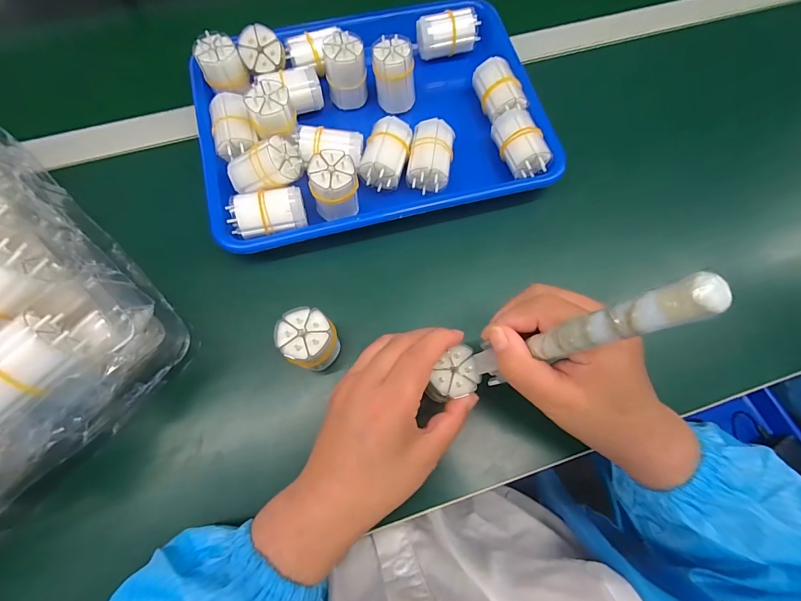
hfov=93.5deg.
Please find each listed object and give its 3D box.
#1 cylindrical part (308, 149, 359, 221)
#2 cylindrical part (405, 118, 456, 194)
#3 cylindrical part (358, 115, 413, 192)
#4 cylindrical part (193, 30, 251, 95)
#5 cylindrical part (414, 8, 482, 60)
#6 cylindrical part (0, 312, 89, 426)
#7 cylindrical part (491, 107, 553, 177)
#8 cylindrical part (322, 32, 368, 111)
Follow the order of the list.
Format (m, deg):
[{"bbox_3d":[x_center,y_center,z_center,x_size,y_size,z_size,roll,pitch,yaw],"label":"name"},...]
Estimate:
[{"bbox_3d":[-0.058,-0.097,0.331,0.039,0.058,0.034,-16,73,-7],"label":"cylindrical part"},{"bbox_3d":[0.028,-0.135,0.361,0.039,0.040,0.060,9,71,1],"label":"cylindrical part"},{"bbox_3d":[-0.014,-0.137,0.356,0.041,0.037,0.061,10,72,2],"label":"cylindrical part"},{"bbox_3d":[-0.169,-0.223,0.361,0.040,0.042,0.040,-19,73,-8],"label":"cylindrical part"},{"bbox_3d":[0.051,-0.287,0.404,0.064,0.034,0.032,-9,72,-4],"label":"cylindrical part"},{"bbox_3d":[-0.214,0.038,0.208,0.032,0.028,0.062,35,74,10],"label":"cylindrical part"},{"bbox_3d":[0.116,-0.150,0.365,0.044,0.039,0.064,-12,72,-5],"label":"cylindrical part"},{"bbox_3d":[-0.053,-0.227,0.373,0.038,0.056,0.034,-3,72,-3],"label":"cylindrical part"}]

